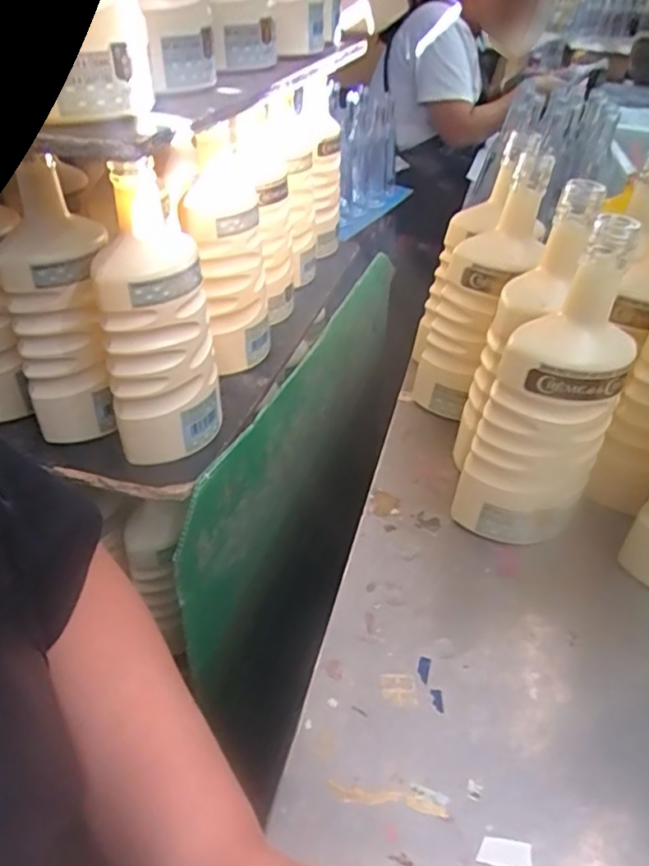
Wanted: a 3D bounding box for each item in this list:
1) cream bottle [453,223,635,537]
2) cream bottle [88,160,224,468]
[{"bbox_3d":[0.166,-0.021,0.457,0.079,0.247,0.072,31,44,30],"label":"cream bottle"},{"bbox_3d":[-0.128,-0.078,0.482,0.062,0.212,0.076,10,39,11],"label":"cream bottle"}]

